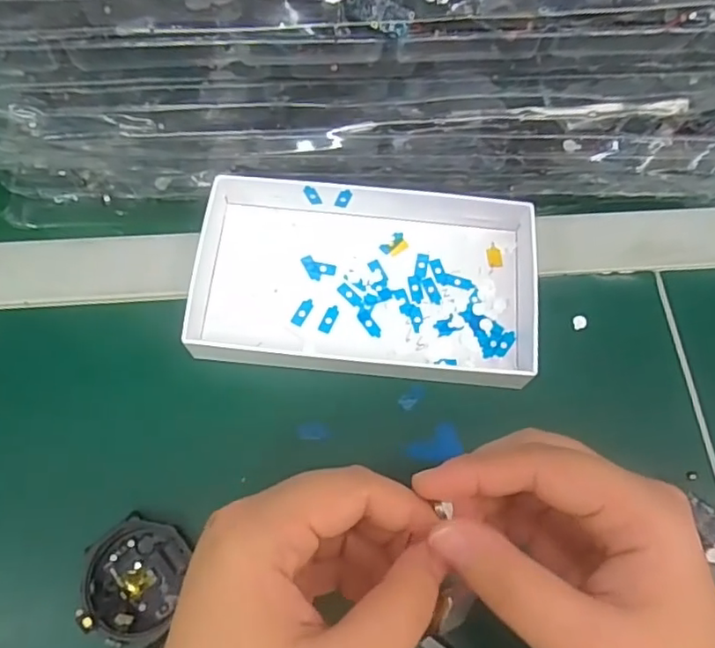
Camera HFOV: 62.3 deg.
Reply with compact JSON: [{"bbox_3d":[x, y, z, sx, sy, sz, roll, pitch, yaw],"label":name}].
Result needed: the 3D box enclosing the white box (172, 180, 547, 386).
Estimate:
[{"bbox_3d":[0.008,-0.027,0.318,0.179,0.027,0.106,3,66,0],"label":"white box"}]

